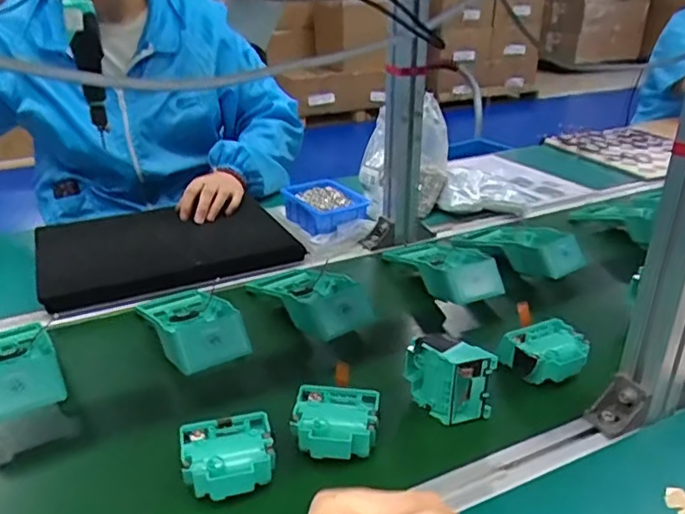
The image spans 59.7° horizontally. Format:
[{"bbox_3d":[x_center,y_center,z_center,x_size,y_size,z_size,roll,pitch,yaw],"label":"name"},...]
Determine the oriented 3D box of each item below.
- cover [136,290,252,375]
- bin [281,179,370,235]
[{"bbox_3d":[-0.173,0.075,0.678,0.087,0.052,0.175,-15,30,-27],"label":"cover"},{"bbox_3d":[-0.030,-0.079,0.964,0.097,0.048,0.150,-17,31,-30],"label":"bin"}]

